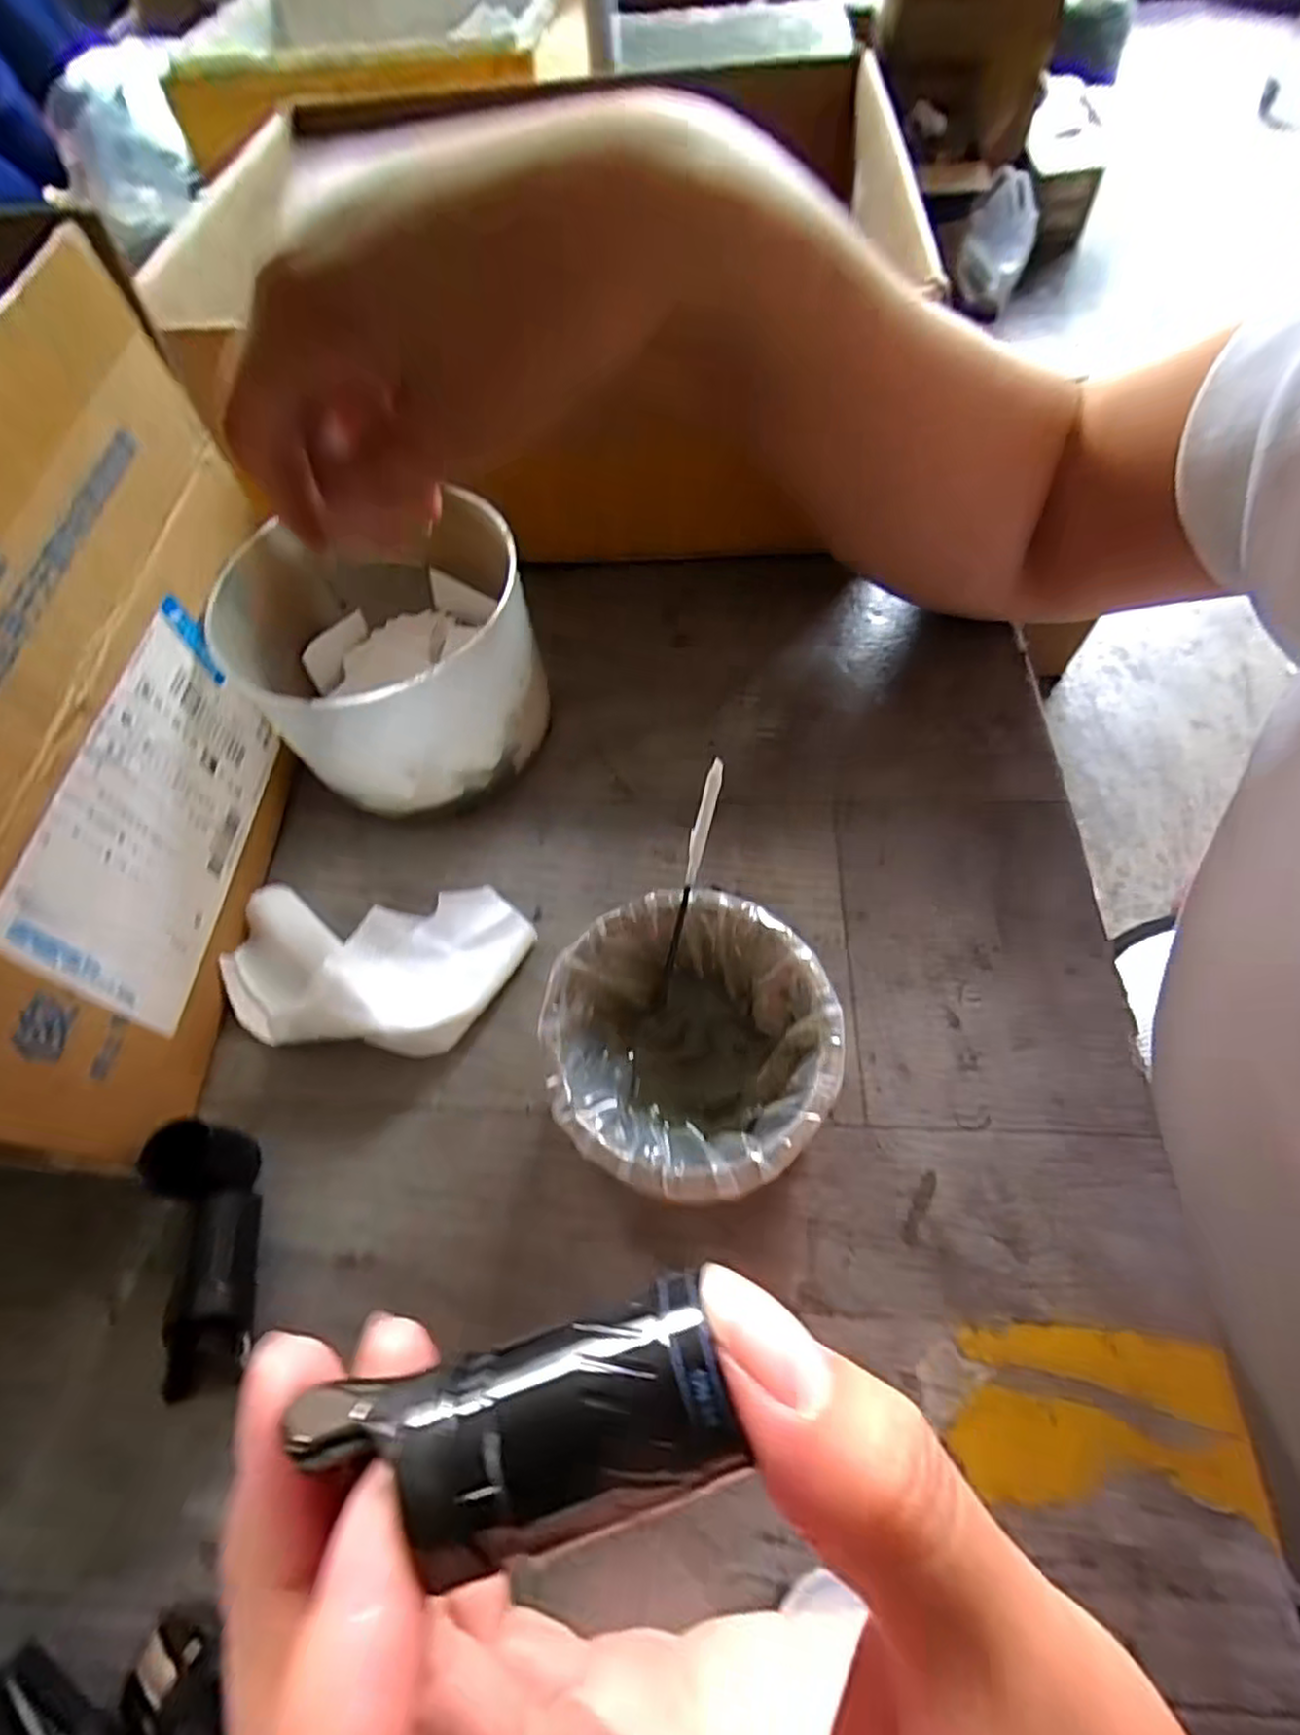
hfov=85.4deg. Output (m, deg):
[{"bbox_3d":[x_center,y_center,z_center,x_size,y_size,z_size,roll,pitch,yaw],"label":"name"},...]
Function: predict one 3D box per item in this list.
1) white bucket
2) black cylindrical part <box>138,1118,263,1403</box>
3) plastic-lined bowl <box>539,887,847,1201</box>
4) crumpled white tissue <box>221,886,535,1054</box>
[{"bbox_3d":[-0.102,-0.083,0.289,0.107,0.079,0.110,-1,61,3],"label":"white bucket"},{"bbox_3d":[-0.133,0.115,0.212,0.023,0.030,0.071,-18,62,-6],"label":"black cylindrical part"},{"bbox_3d":[0.013,0.057,0.222,0.081,0.049,0.083,-1,61,3],"label":"plastic-lined bowl"},{"bbox_3d":[-0.102,0.034,0.258,0.109,0.023,0.064,-3,61,2],"label":"crumpled white tissue"}]

